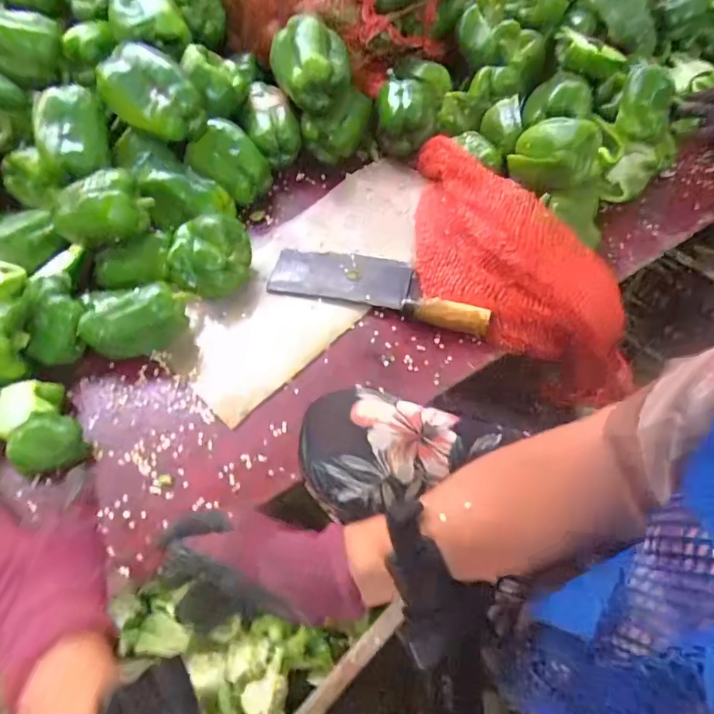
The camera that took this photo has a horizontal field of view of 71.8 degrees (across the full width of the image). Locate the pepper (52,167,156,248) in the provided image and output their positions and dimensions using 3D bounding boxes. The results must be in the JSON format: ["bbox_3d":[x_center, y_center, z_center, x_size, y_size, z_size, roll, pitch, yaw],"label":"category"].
[{"bbox_3d":[-0.288,-0.168,0.555,0.102,0.058,0.051,-12,59,-9],"label":"pepper"}]

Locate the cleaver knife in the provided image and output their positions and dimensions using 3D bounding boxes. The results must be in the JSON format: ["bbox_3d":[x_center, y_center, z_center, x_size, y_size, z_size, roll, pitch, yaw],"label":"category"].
[{"bbox_3d":[0.027,-0.087,0.583,0.256,0.027,0.074,14,59,7],"label":"cleaver knife"}]

